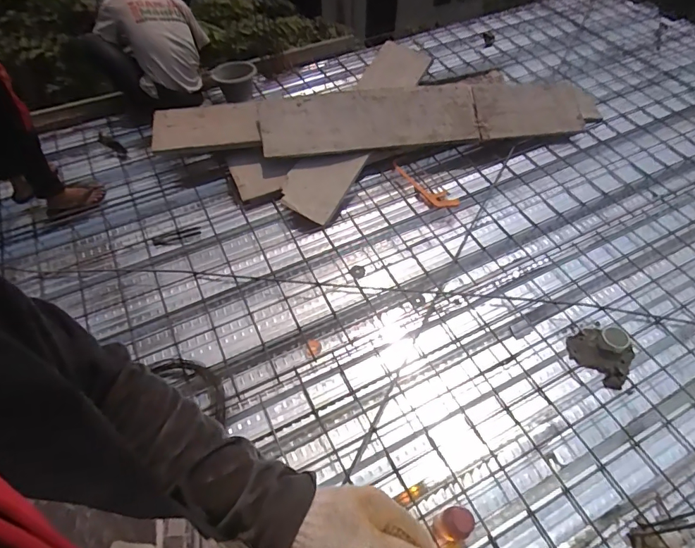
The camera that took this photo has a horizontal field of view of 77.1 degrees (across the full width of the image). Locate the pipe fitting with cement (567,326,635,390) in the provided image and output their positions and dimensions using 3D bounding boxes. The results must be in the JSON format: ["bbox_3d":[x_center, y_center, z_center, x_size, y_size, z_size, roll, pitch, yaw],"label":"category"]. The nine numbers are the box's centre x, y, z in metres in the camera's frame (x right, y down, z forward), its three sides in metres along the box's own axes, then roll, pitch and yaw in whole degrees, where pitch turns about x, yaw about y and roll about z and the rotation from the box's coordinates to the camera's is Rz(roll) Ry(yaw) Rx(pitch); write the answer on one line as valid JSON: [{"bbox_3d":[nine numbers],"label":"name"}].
[{"bbox_3d":[0.969,0.291,1.644,0.234,0.137,0.195,34,60,21],"label":"pipe fitting with cement"}]

